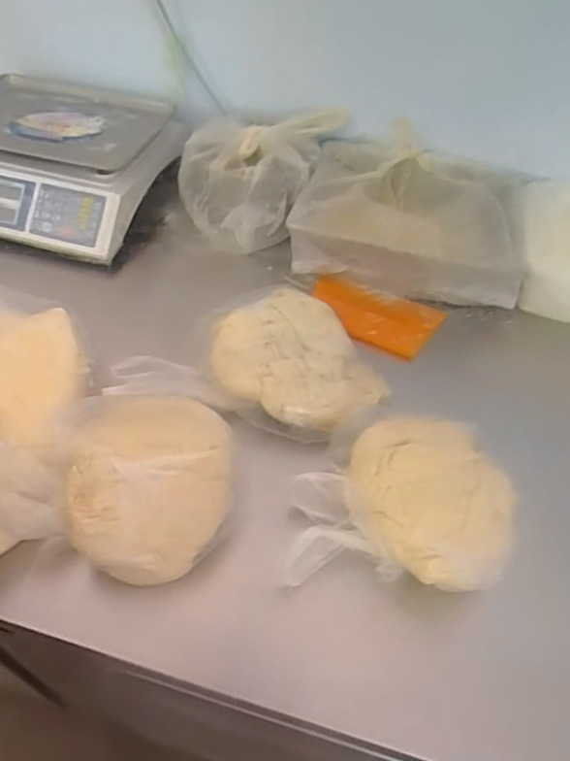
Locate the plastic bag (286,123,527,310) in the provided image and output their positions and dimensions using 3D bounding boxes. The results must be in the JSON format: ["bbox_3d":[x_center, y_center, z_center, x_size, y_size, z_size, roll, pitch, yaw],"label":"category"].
[{"bbox_3d":[0.193,-0.252,0.852,0.325,0.100,0.269,14,50,8],"label":"plastic bag"}]

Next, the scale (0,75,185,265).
[{"bbox_3d":[-0.379,-0.365,0.909,0.344,0.094,0.321,14,50,8],"label":"scale"}]

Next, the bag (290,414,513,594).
[{"bbox_3d":[0.115,0.119,0.562,0.202,0.074,0.171,7,49,2],"label":"bag"}]

